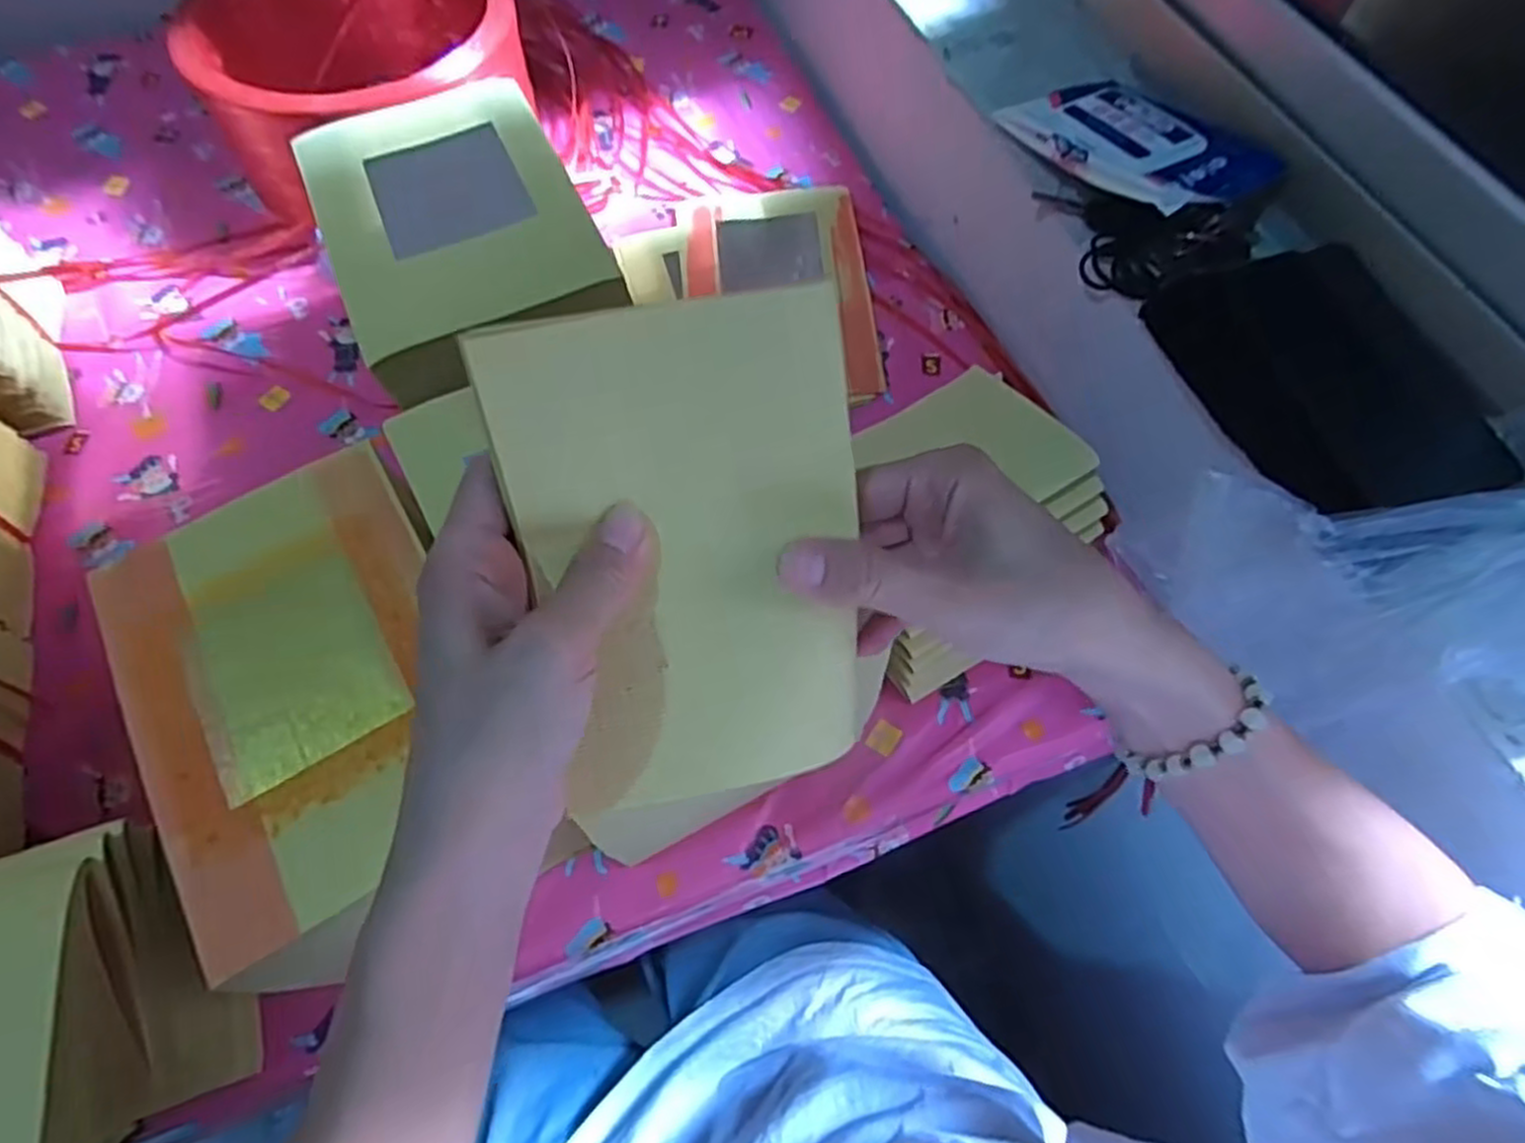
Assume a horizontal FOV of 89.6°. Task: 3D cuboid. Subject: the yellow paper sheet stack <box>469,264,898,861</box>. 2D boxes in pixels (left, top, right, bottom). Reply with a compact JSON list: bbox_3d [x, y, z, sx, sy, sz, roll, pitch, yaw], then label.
[{"bbox_3d":[-0.019,-0.001,0.256,0.112,0.018,0.168,-13,98,-14],"label":"yellow paper sheet stack"}]

